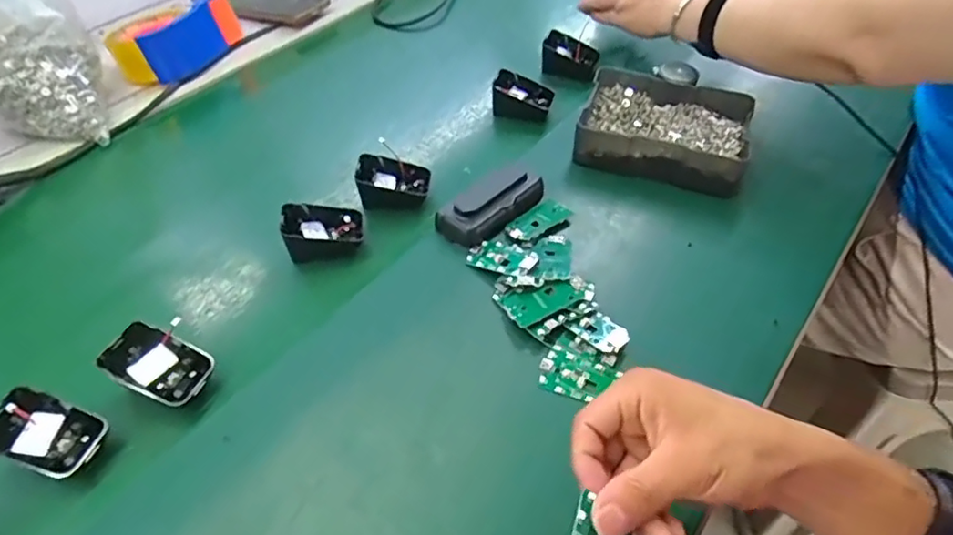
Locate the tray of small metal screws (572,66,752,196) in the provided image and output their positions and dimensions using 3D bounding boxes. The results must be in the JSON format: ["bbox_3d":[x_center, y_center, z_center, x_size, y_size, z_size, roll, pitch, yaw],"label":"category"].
[{"bbox_3d":[0.188,-0.139,0.585,0.160,0.045,0.124,11,50,13],"label":"tray of small metal screws"}]

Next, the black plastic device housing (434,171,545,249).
[{"bbox_3d":[0.016,-0.060,0.520,0.102,0.029,0.039,-33,54,-22],"label":"black plastic device housing"}]

